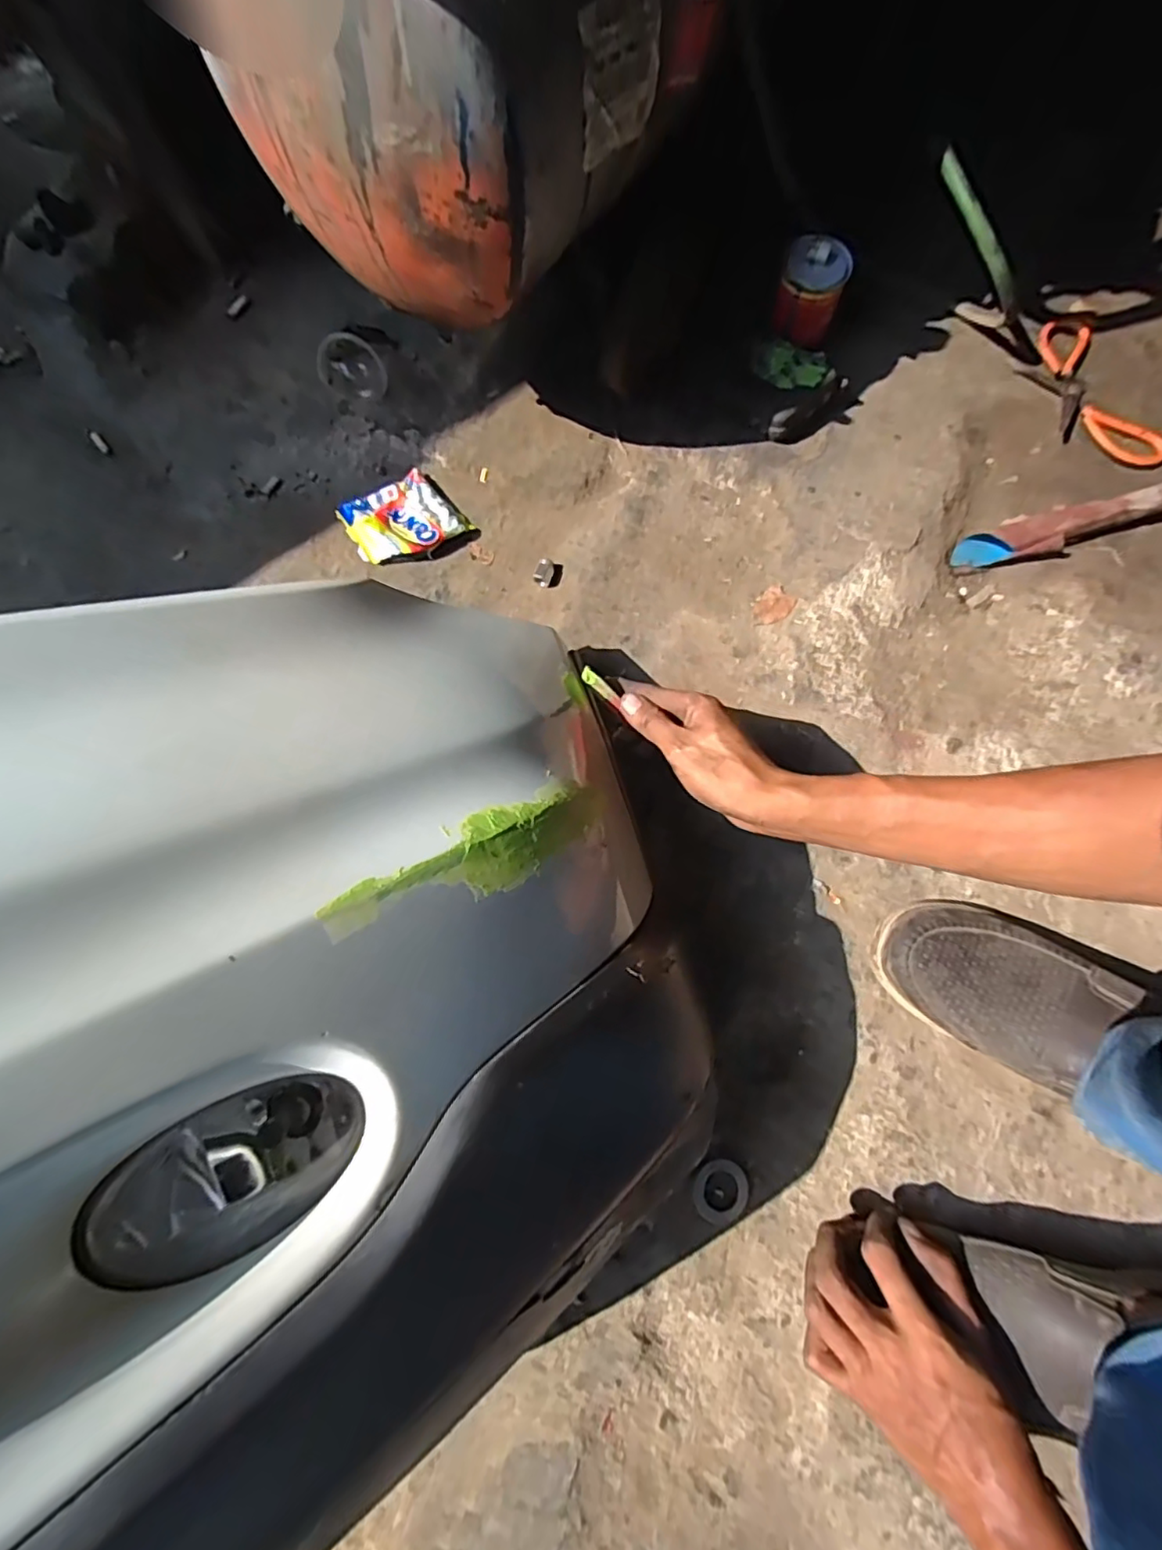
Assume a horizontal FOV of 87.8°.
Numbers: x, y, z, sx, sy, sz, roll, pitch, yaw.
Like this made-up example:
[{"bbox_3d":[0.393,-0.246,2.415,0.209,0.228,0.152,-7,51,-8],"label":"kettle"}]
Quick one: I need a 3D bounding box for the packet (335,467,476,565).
[{"bbox_3d":[-0.197,-0.283,0.671,0.117,0.021,0.100,-32,74,-8],"label":"packet"}]

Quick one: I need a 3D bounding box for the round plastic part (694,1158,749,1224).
[{"bbox_3d":[0.109,0.322,0.467,0.042,0.006,0.044,1,79,-6],"label":"round plastic part"}]

